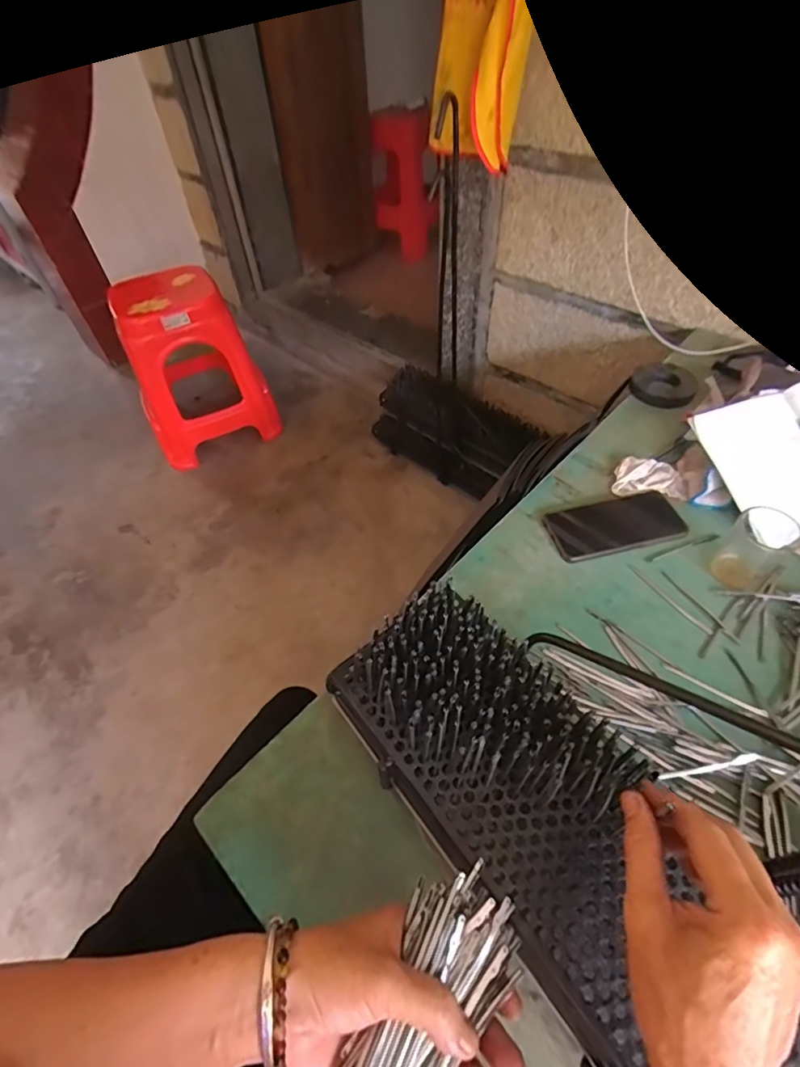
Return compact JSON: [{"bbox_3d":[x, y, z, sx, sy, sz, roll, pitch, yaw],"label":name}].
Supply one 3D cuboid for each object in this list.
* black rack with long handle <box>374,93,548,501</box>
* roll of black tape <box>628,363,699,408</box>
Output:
[{"bbox_3d":[0.114,-0.466,1.168,0.496,0.836,0.139,33,59,28],"label":"black rack with long handle"},{"bbox_3d":[0.420,-0.239,0.766,0.096,0.017,0.115,22,56,21],"label":"roll of black tape"}]

